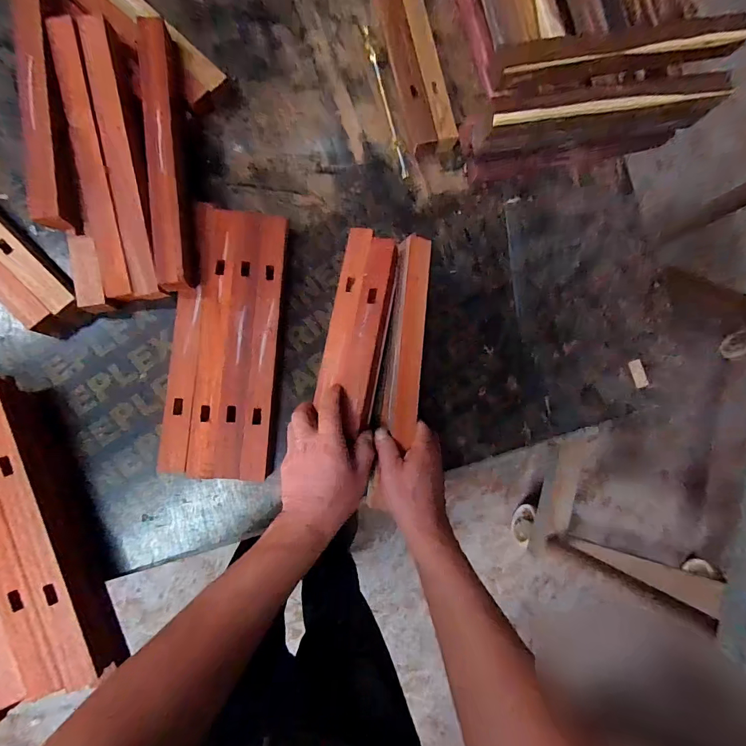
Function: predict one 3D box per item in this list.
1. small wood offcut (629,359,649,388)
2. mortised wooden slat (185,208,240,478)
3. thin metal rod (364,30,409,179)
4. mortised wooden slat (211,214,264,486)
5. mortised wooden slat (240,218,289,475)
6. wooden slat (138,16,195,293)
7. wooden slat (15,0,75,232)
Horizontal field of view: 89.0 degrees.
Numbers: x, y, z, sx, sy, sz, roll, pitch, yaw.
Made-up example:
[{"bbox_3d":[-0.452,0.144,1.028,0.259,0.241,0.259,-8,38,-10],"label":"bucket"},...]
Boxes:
[{"bbox_3d":[0.395,0.001,0.563,0.020,0.005,0.042,-18,87,-9],"label":"small wood offcut"},{"bbox_3d":[-0.195,-0.041,0.474,0.031,0.032,0.323,4,84,-7],"label":"mortised wooden slat"},{"bbox_3d":[0.017,-0.388,0.546,0.009,0.013,0.226,-15,86,-8],"label":"thin metal rod"},{"bbox_3d":[-0.166,-0.038,0.478,0.035,0.031,0.326,3,84,-7],"label":"mortised wooden slat"},{"bbox_3d":[-0.135,-0.035,0.482,0.031,0.031,0.324,4,84,-7],"label":"mortised wooden slat"},{"bbox_3d":[-0.253,-0.273,0.459,0.040,0.026,0.347,-6,85,-8],"label":"wooden slat"},{"bbox_3d":[-0.384,-0.332,0.432,0.031,0.019,0.343,-9,85,-8],"label":"wooden slat"}]

